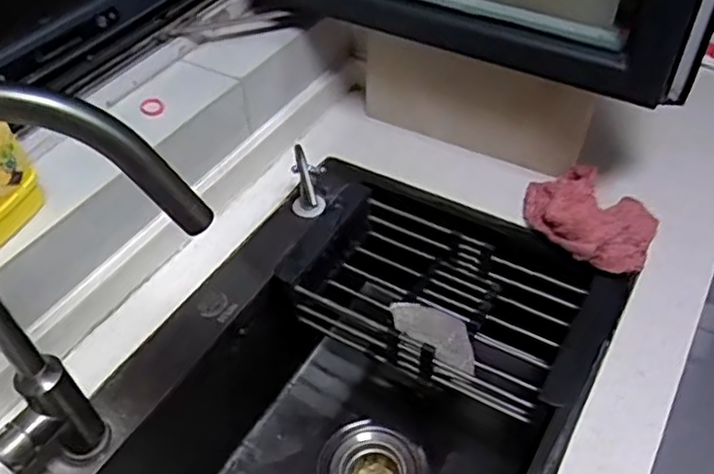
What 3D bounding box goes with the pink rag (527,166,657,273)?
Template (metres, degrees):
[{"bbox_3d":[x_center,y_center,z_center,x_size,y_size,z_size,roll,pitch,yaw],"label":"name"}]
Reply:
[{"bbox_3d":[0.274,-0.029,0.777,0.102,0.046,0.163,-31,53,-24],"label":"pink rag"}]

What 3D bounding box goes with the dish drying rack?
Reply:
[{"bbox_3d":[0.114,0.085,0.799,0.329,0.081,0.181,24,52,23],"label":"dish drying rack"}]

